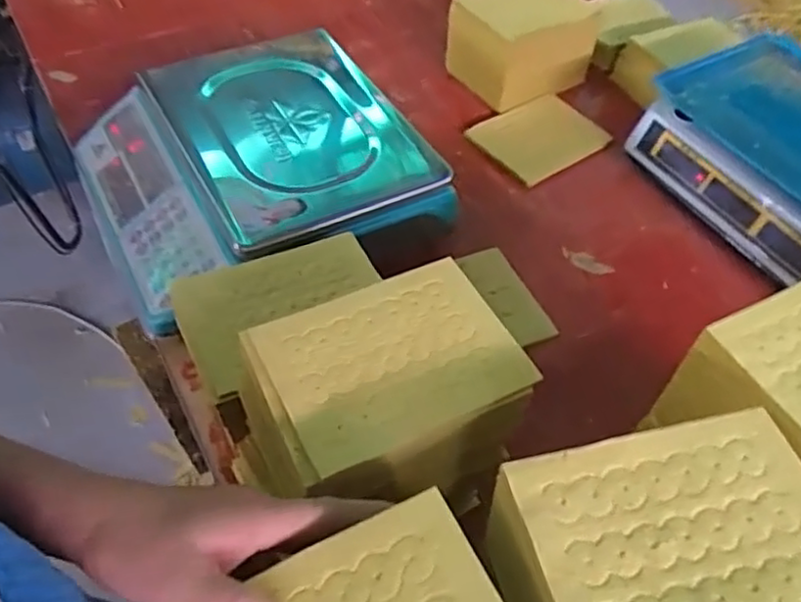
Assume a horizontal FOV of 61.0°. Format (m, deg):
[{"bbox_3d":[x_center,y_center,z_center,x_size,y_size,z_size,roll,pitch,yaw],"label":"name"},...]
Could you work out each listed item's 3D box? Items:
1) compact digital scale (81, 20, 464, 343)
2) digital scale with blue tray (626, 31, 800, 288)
[{"bbox_3d":[-0.151,-0.133,0.706,0.312,0.112,0.278,-23,58,-21],"label":"compact digital scale"},{"bbox_3d":[0.477,-0.165,0.792,0.267,0.090,0.321,-26,59,-22],"label":"digital scale with blue tray"}]

